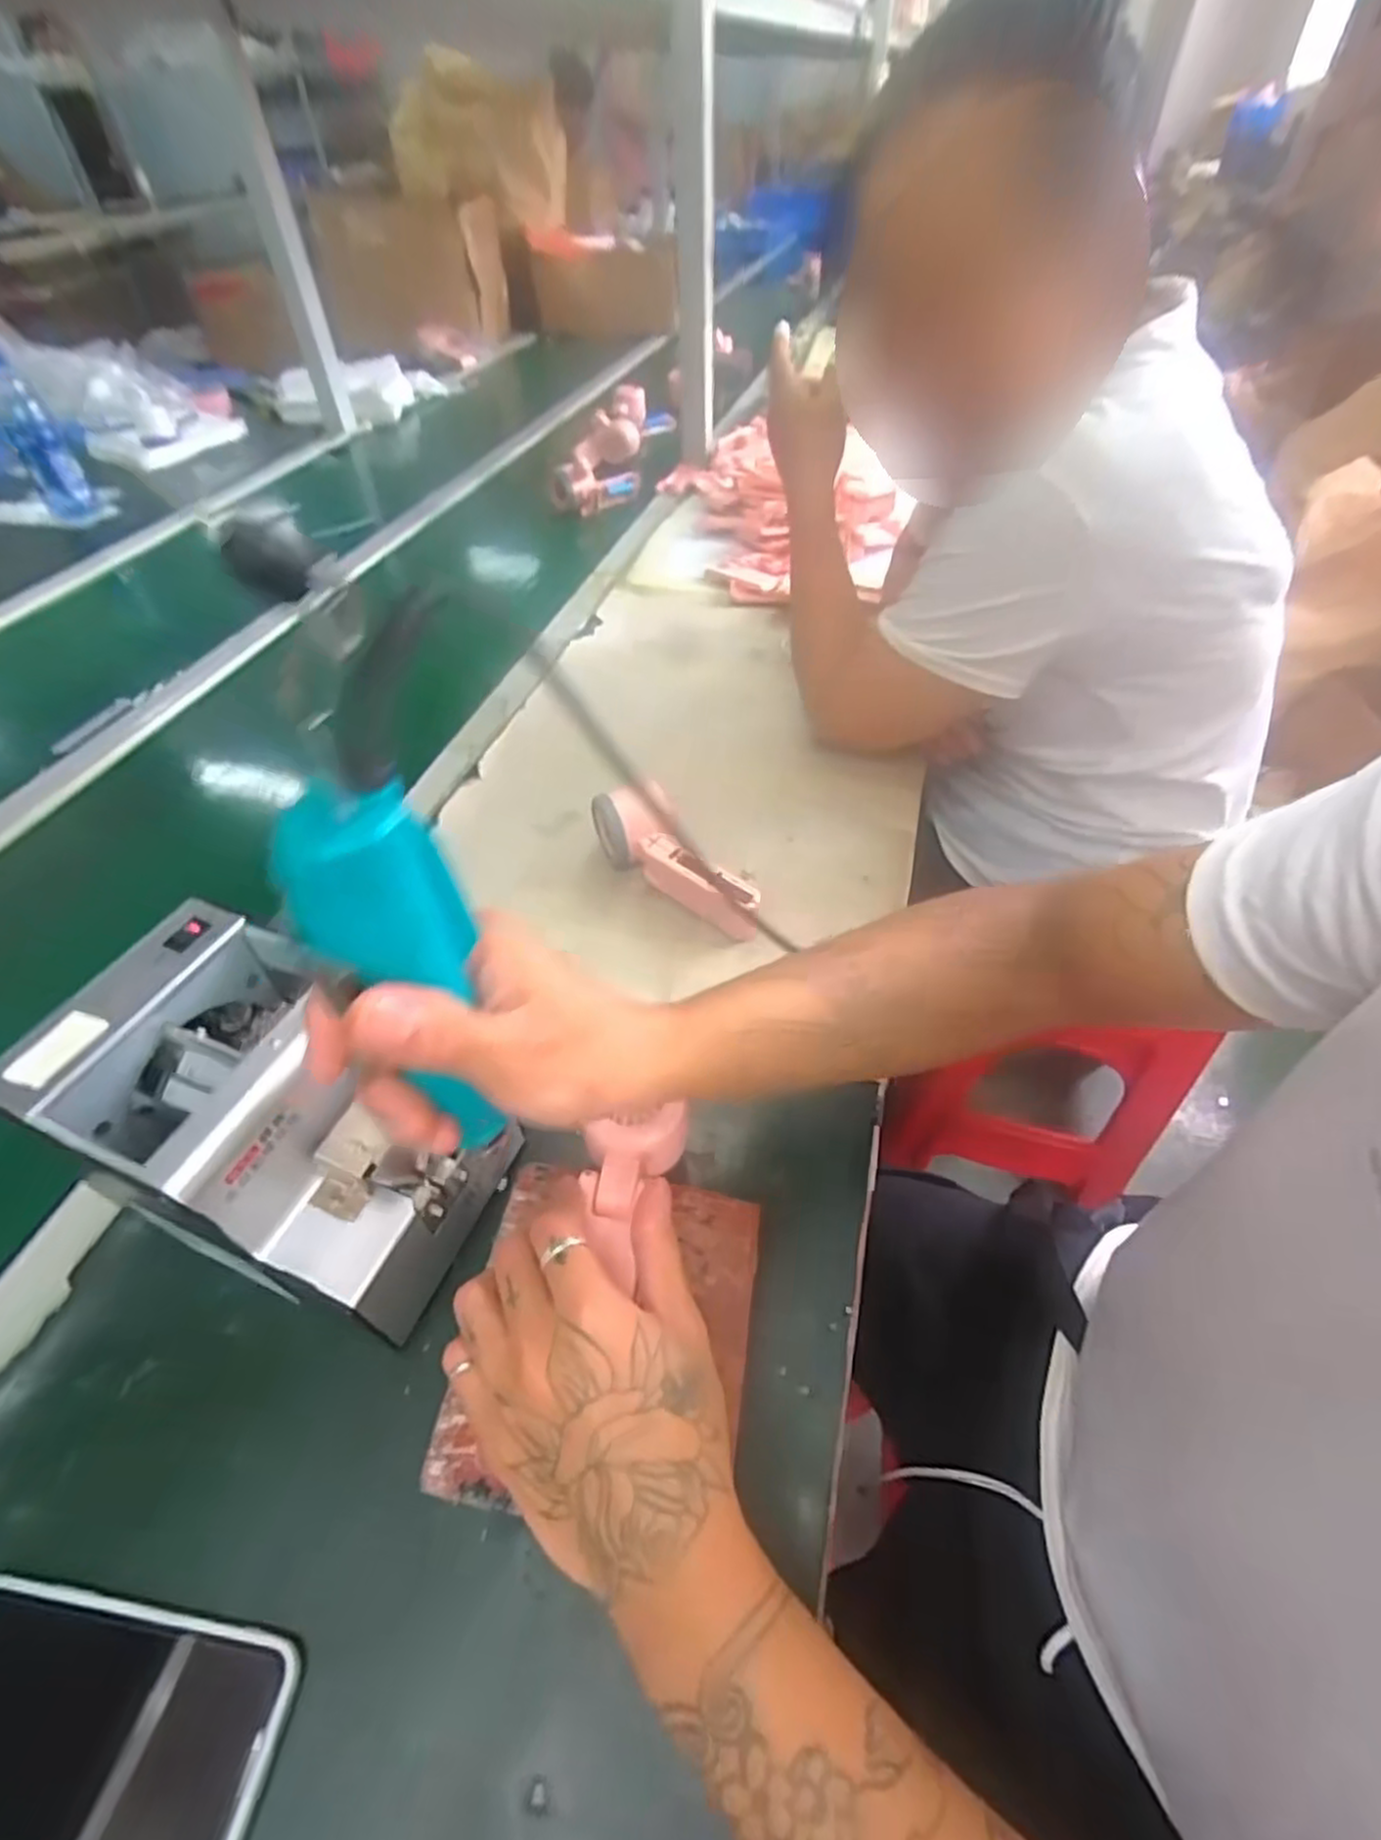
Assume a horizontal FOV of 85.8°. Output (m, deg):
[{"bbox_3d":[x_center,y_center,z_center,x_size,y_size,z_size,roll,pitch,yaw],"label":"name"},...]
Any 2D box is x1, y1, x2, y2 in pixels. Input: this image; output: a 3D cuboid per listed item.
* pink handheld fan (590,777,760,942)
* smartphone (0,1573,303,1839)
[{"bbox_3d":[-0.015,-0.043,0.565,0.045,0.071,0.159,-35,56,-26],"label":"pink handheld fan"},{"bbox_3d":[-0.232,0.313,0.284,0.144,0.018,0.074,6,49,7],"label":"smartphone"}]

